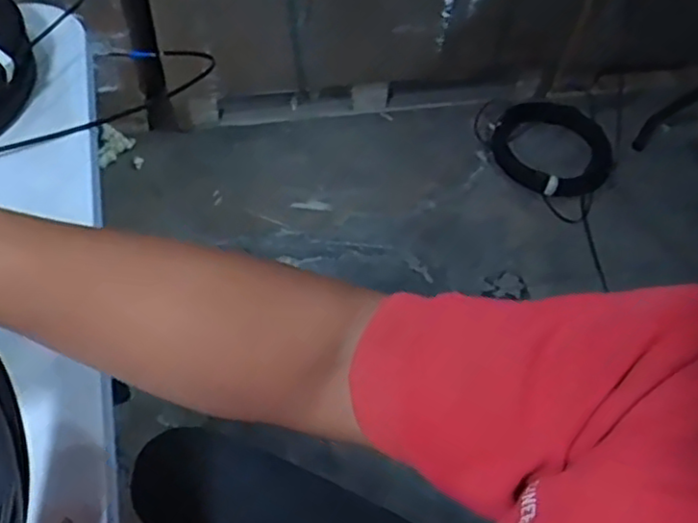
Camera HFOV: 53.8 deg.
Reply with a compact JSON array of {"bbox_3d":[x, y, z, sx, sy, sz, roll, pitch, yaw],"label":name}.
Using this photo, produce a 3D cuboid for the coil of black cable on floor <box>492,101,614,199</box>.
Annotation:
[{"bbox_3d":[0.520,-0.291,1.752,0.302,0.054,0.312,3,53,-4],"label":"coil of black cable on floor"}]

